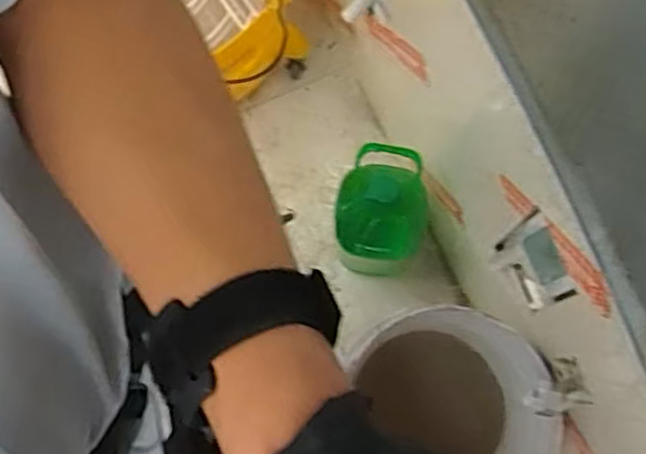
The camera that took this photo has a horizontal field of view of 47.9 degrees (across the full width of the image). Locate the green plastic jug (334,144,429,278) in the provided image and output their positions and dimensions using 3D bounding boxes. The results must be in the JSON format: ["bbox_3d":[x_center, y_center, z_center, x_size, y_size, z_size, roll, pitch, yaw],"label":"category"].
[{"bbox_3d":[0.090,-0.028,1.118,0.134,0.173,0.176,8,79,3],"label":"green plastic jug"}]

